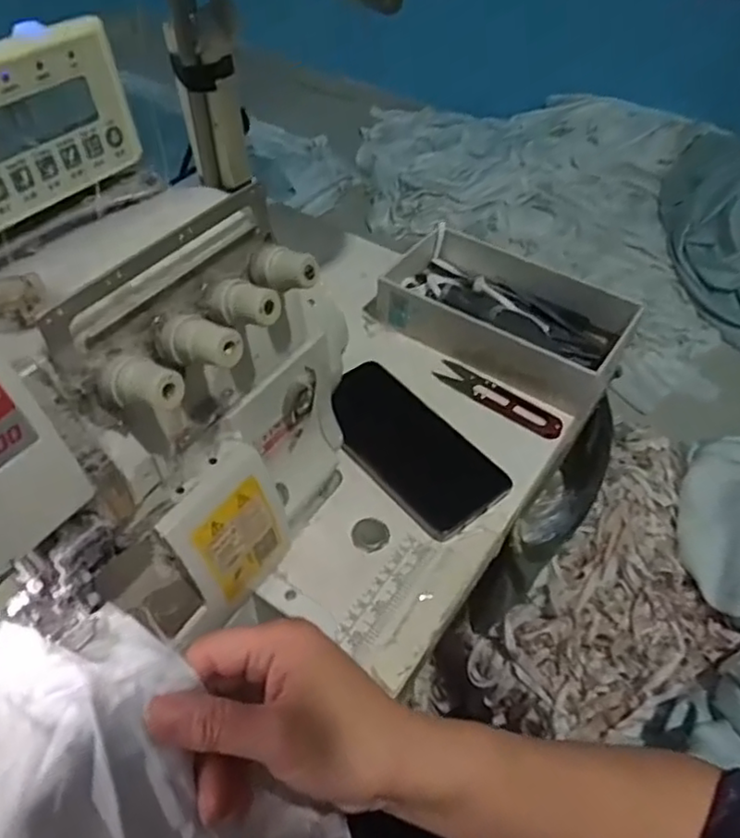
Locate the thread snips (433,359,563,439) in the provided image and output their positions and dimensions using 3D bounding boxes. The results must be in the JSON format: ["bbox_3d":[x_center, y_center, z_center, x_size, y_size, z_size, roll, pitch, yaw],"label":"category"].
[{"bbox_3d":[0.106,-0.019,0.534,0.117,0.008,0.029,35,57,24],"label":"thread snips"}]

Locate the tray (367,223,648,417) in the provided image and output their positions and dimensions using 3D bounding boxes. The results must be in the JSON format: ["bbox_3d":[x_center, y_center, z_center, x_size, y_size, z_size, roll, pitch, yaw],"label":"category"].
[{"bbox_3d":[0.114,-0.093,0.573,0.217,0.052,0.127,32,56,22],"label":"tray"}]

